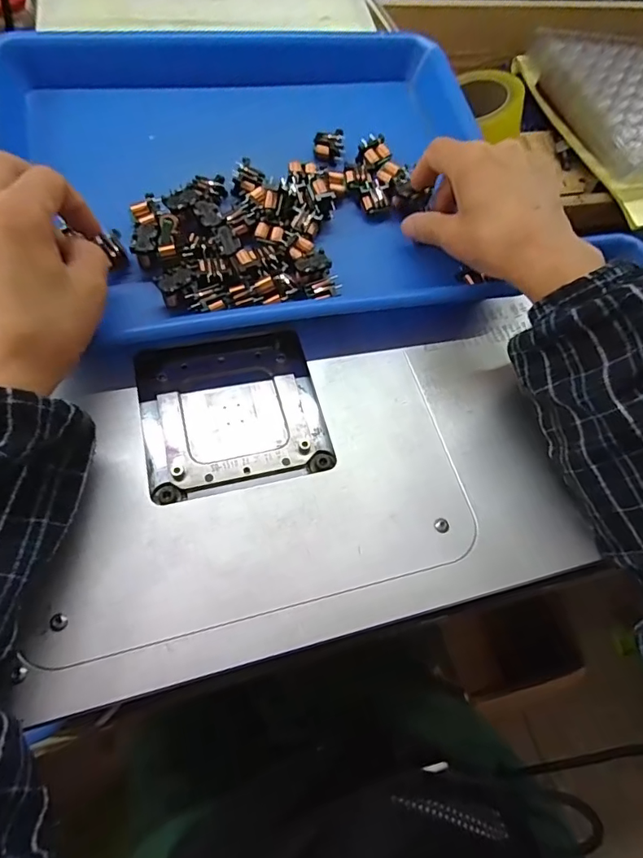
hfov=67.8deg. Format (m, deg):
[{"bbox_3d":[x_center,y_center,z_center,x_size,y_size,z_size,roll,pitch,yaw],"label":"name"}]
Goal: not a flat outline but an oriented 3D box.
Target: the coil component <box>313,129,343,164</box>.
[{"bbox_3d":[0.006,-0.205,0.349,0.021,0.015,0.017,-8,61,-8],"label":"coil component"}]

